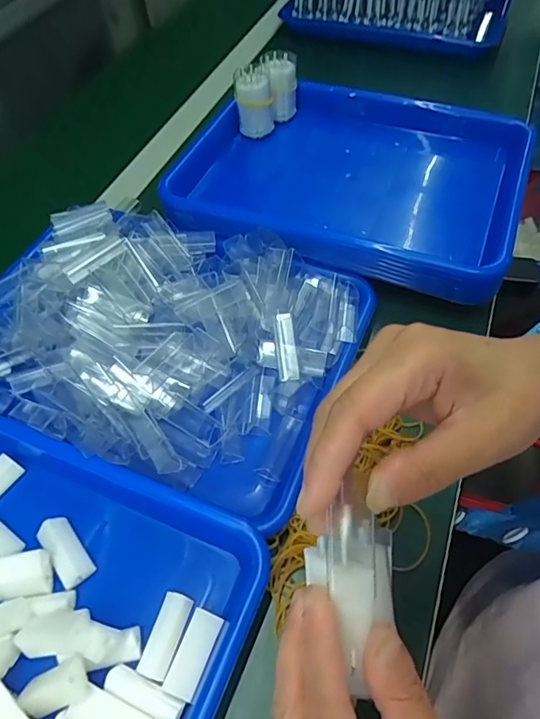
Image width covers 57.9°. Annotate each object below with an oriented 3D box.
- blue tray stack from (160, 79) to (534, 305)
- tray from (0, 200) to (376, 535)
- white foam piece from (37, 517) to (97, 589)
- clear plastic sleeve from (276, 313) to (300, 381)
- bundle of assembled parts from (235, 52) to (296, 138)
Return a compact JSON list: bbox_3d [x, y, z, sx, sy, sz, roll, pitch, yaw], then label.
[{"bbox_3d":[0.074,-0.187,0.512,0.340,0.065,0.247,16,58,14],"label":"blue tray stack"},{"bbox_3d":[-0.090,-0.026,0.405,0.302,0.064,0.237,19,59,16],"label":"tray"},{"bbox_3d":[-0.137,0.127,0.325,0.020,0.013,0.046,-36,61,-19],"label":"white foam piece"},{"bbox_3d":[0.014,-0.010,0.382,0.014,0.004,0.053,-5,80,0],"label":"clear plastic sleeve"},{"bbox_3d":[-0.003,-0.297,0.550,0.034,0.070,0.080,36,64,24],"label":"bundle of assembled parts"}]

